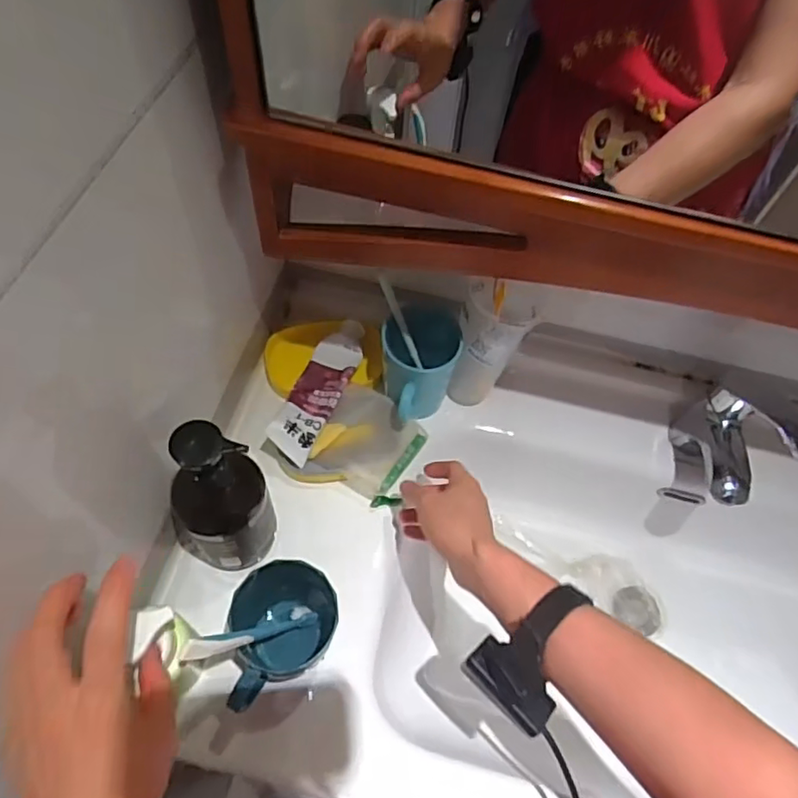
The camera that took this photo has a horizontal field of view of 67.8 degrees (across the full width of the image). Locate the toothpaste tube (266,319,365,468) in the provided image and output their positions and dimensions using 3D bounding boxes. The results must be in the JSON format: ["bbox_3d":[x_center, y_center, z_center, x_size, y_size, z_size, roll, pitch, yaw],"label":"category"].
[{"bbox_3d":[-0.085,-0.017,0.653,0.057,0.045,0.190,20,60,7],"label":"toothpaste tube"}]

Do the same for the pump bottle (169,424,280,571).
[{"bbox_3d":[-0.153,0.095,0.526,0.095,0.156,0.075,25,61,10],"label":"pump bottle"}]

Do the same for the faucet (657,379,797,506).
[{"bbox_3d":[0.349,0.057,0.631,0.075,0.151,0.134,11,59,2],"label":"faucet"}]

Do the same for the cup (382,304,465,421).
[{"bbox_3d":[0.022,-0.027,0.631,0.088,0.106,0.106,9,59,1],"label":"cup"}]

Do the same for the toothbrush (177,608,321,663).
[{"bbox_3d":[-0.111,0.187,0.478,0.015,0.186,0.018,-45,69,3],"label":"toothbrush"}]

